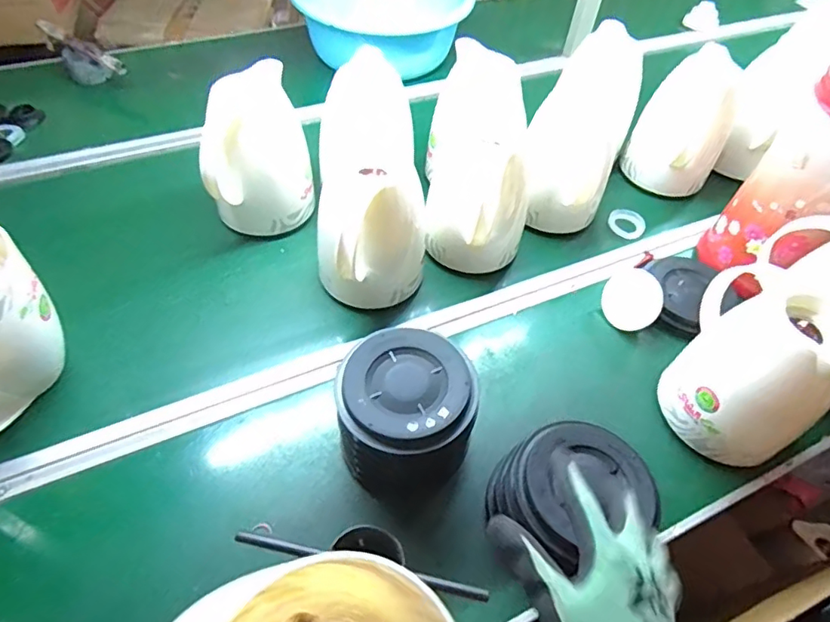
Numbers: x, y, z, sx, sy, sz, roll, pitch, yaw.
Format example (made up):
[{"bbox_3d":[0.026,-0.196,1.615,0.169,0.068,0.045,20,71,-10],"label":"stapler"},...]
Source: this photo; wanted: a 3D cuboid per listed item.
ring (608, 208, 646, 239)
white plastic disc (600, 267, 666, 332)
[{"bbox_3d":[0.370,-0.155,0.938,0.066,0.014,0.066,2,52,-2],"label":"ring"},{"bbox_3d":[0.318,-0.016,0.780,0.084,0.087,0.025,39,16,31],"label":"white plastic disc"}]

